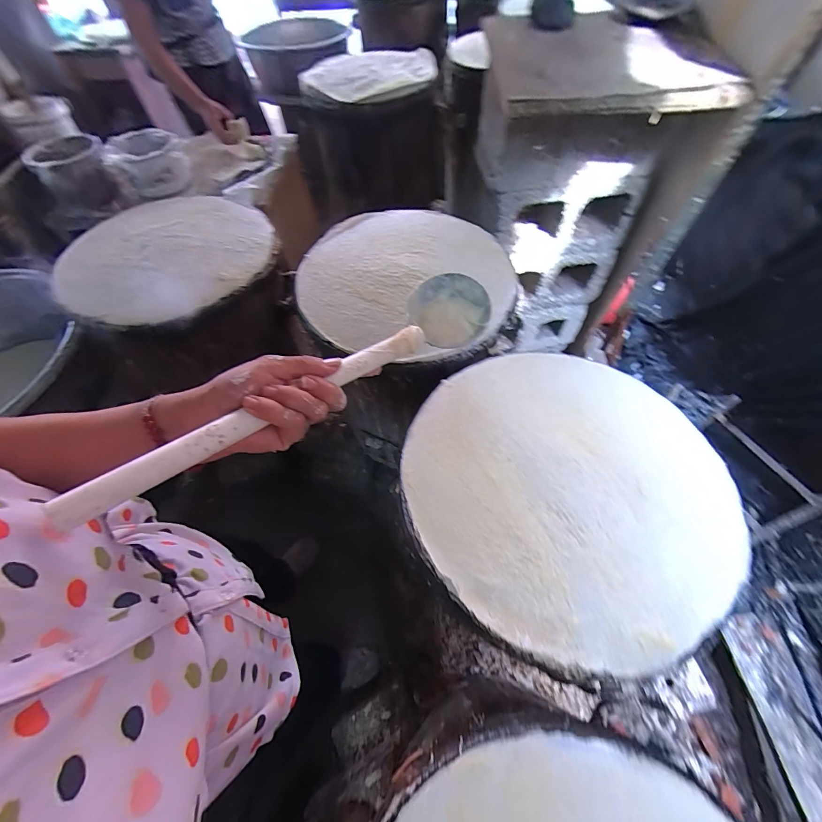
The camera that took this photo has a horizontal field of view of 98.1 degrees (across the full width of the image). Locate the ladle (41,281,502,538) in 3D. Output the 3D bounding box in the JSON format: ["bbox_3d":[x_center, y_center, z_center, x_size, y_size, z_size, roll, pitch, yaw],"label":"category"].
[{"bbox_3d":[-0.068,-0.036,0.308,0.082,0.047,0.391,39,53,23],"label":"ladle"}]

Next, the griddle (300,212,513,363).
[{"bbox_3d":[-0.012,-0.237,0.639,0.362,0.032,0.373,-1,59,2],"label":"griddle"}]

